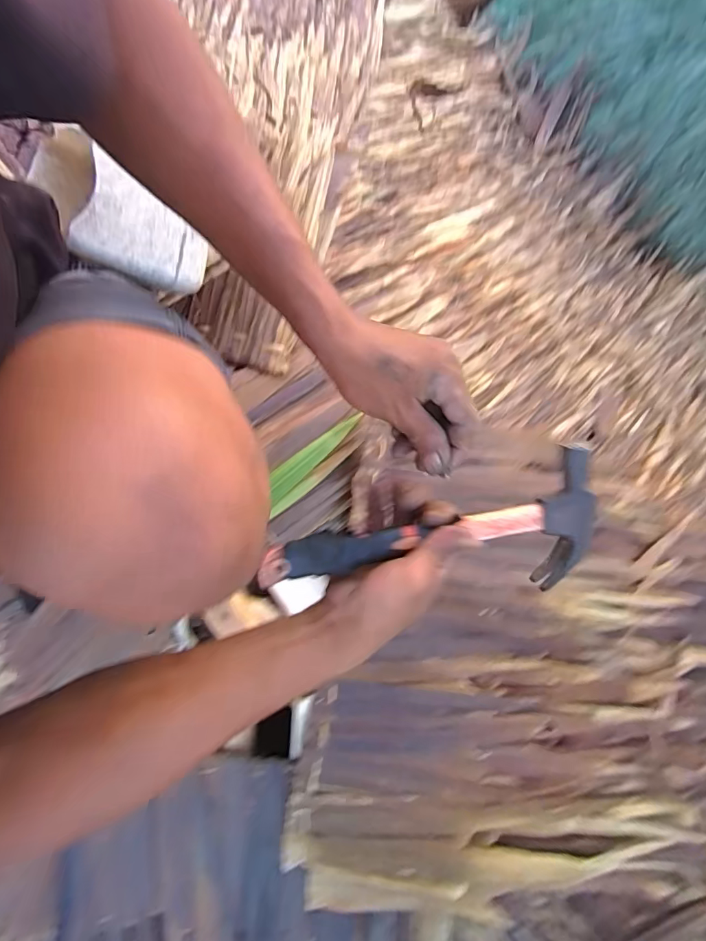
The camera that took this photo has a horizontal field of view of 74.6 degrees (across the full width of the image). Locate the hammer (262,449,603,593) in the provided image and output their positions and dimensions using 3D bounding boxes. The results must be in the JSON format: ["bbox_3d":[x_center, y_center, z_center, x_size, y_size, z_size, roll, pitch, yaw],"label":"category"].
[{"bbox_3d":[0.056,0.050,0.351,0.250,0.045,0.094,-7,80,-4],"label":"hammer"}]

